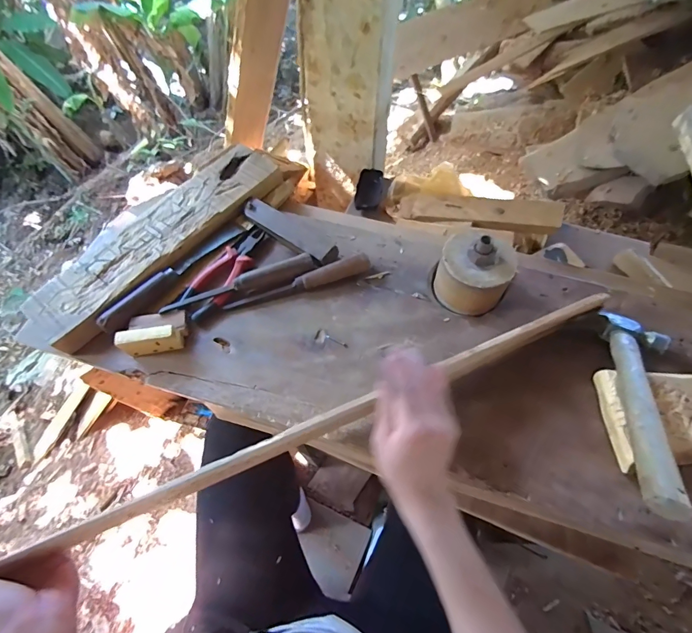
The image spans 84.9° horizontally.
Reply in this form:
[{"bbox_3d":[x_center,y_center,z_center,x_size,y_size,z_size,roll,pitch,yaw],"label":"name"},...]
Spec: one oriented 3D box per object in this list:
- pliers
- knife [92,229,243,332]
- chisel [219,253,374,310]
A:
[{"bbox_3d":[-0.194,-0.077,0.611,0.073,0.014,0.185,27,66,15],"label":"pliers"},{"bbox_3d":[-0.269,-0.066,0.600,0.032,0.020,0.257,41,70,20],"label":"knife"},{"bbox_3d":[-0.074,-0.053,0.583,0.229,0.034,0.023,-14,63,-7],"label":"chisel"}]

